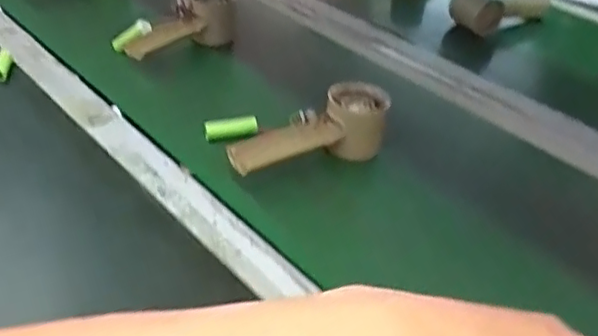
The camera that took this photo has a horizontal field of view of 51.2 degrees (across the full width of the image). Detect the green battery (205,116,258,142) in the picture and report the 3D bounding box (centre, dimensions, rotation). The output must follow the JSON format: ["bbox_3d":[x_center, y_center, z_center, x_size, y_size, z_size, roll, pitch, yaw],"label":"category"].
[{"bbox_3d":[-0.063,-0.038,0.596,0.051,0.019,0.015,-11,39,-19],"label":"green battery"}]

